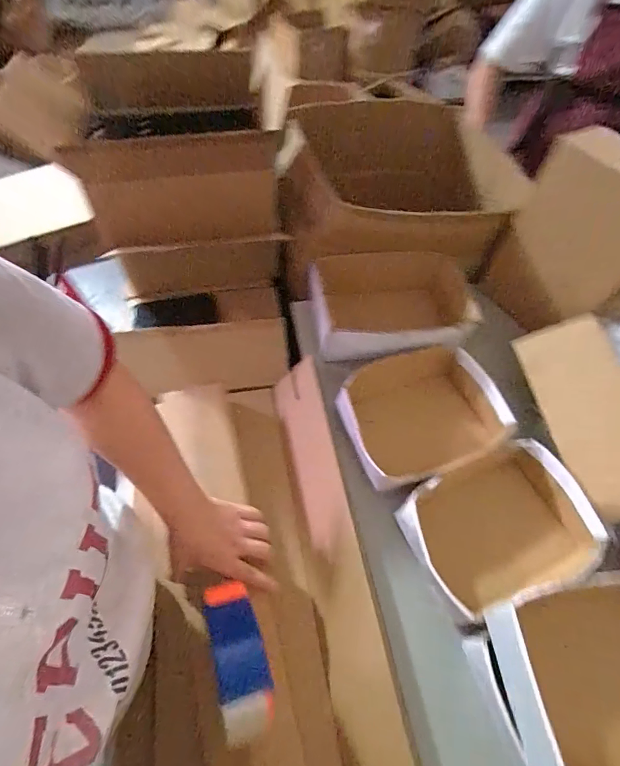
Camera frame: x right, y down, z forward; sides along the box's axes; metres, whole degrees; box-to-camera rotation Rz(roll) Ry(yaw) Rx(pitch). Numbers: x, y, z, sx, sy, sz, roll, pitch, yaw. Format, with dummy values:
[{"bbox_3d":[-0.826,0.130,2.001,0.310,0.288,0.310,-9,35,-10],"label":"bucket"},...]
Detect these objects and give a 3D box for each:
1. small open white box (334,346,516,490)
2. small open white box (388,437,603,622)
[{"bbox_3d":[0.166,0.054,0.650,0.239,0.088,0.197,-21,61,-16],"label":"small open white box"},{"bbox_3d":[0.248,0.195,0.563,0.242,0.077,0.176,-14,60,-12],"label":"small open white box"}]

